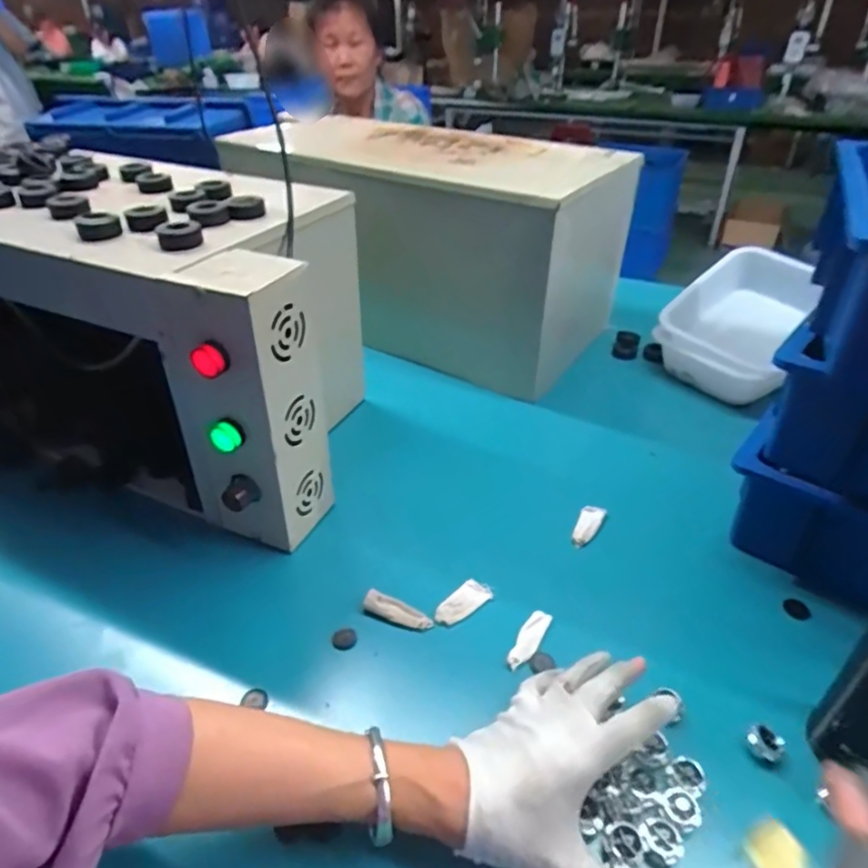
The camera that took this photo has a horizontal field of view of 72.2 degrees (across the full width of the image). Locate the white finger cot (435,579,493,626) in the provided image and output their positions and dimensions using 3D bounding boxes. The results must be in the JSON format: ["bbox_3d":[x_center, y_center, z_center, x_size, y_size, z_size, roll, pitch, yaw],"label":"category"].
[{"bbox_3d":[0.025,0.158,0.556,0.059,0.008,0.026,-27,42,-32],"label":"white finger cot"}]

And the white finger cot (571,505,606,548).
[{"bbox_3d":[0.167,0.098,0.643,0.023,0.006,0.065,17,39,24],"label":"white finger cot"}]

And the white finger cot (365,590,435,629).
[{"bbox_3d":[-0.033,0.160,0.542,0.063,0.017,0.019,11,37,16],"label":"white finger cot"}]

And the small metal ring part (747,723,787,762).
[{"bbox_3d":[0.249,0.233,0.447,0.019,0.017,0.025,-30,44,-35],"label":"small metal ring part"}]

